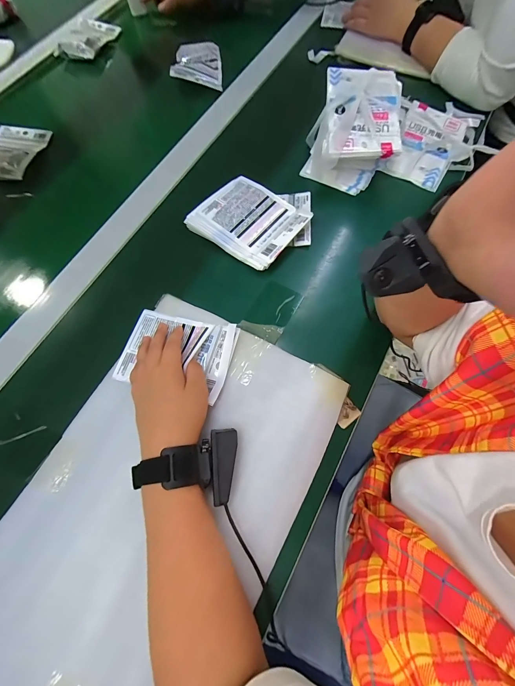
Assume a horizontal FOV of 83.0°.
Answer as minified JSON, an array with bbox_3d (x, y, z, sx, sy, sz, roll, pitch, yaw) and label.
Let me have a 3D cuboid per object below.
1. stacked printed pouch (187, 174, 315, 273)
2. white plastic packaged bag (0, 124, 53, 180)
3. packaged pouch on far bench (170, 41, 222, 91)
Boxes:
[{"bbox_3d":[-0.012,-0.180,0.431,0.146,0.025,0.115,36,75,13],"label":"stacked printed pouch"},{"bbox_3d":[-0.433,-0.339,0.513,0.093,0.026,0.136,0,70,2],"label":"white plastic packaged bag"},{"bbox_3d":[-0.118,-0.551,0.570,0.094,0.025,0.124,1,72,-12],"label":"packaged pouch on far bench"}]

